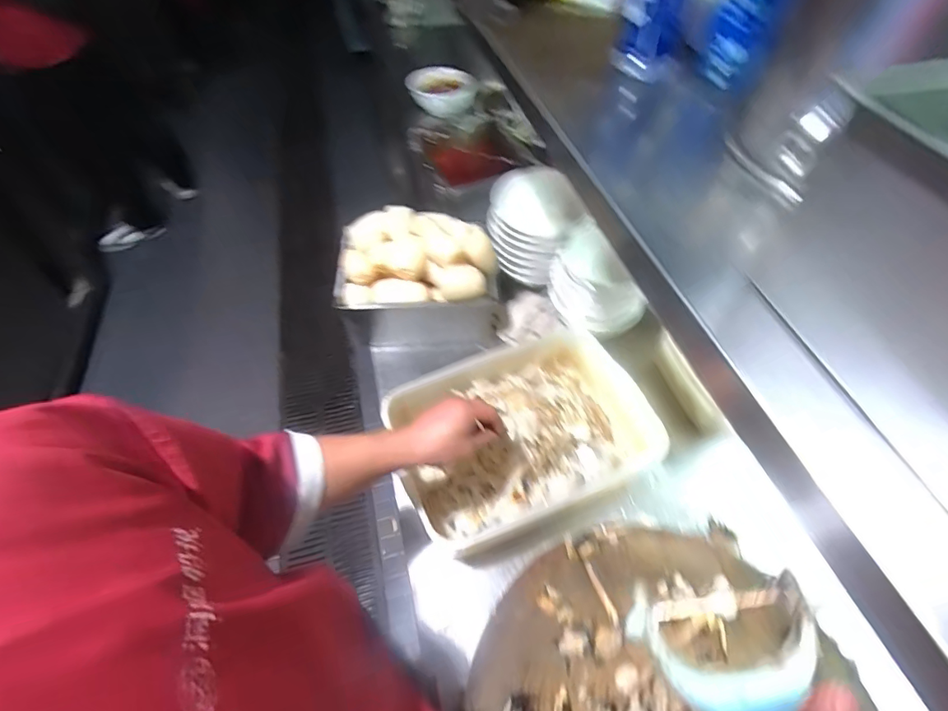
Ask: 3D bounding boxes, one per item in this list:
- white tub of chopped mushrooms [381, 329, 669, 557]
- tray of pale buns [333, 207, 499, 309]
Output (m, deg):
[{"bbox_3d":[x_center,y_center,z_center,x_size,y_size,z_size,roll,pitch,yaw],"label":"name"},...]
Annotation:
[{"bbox_3d":[0.086,0.121,0.766,0.391,0.099,0.270,-19,54,-13],"label":"white tub of chopped mushrooms"},{"bbox_3d":[-0.110,-0.187,0.917,0.296,0.086,0.194,-4,52,-1],"label":"tray of pale buns"}]

